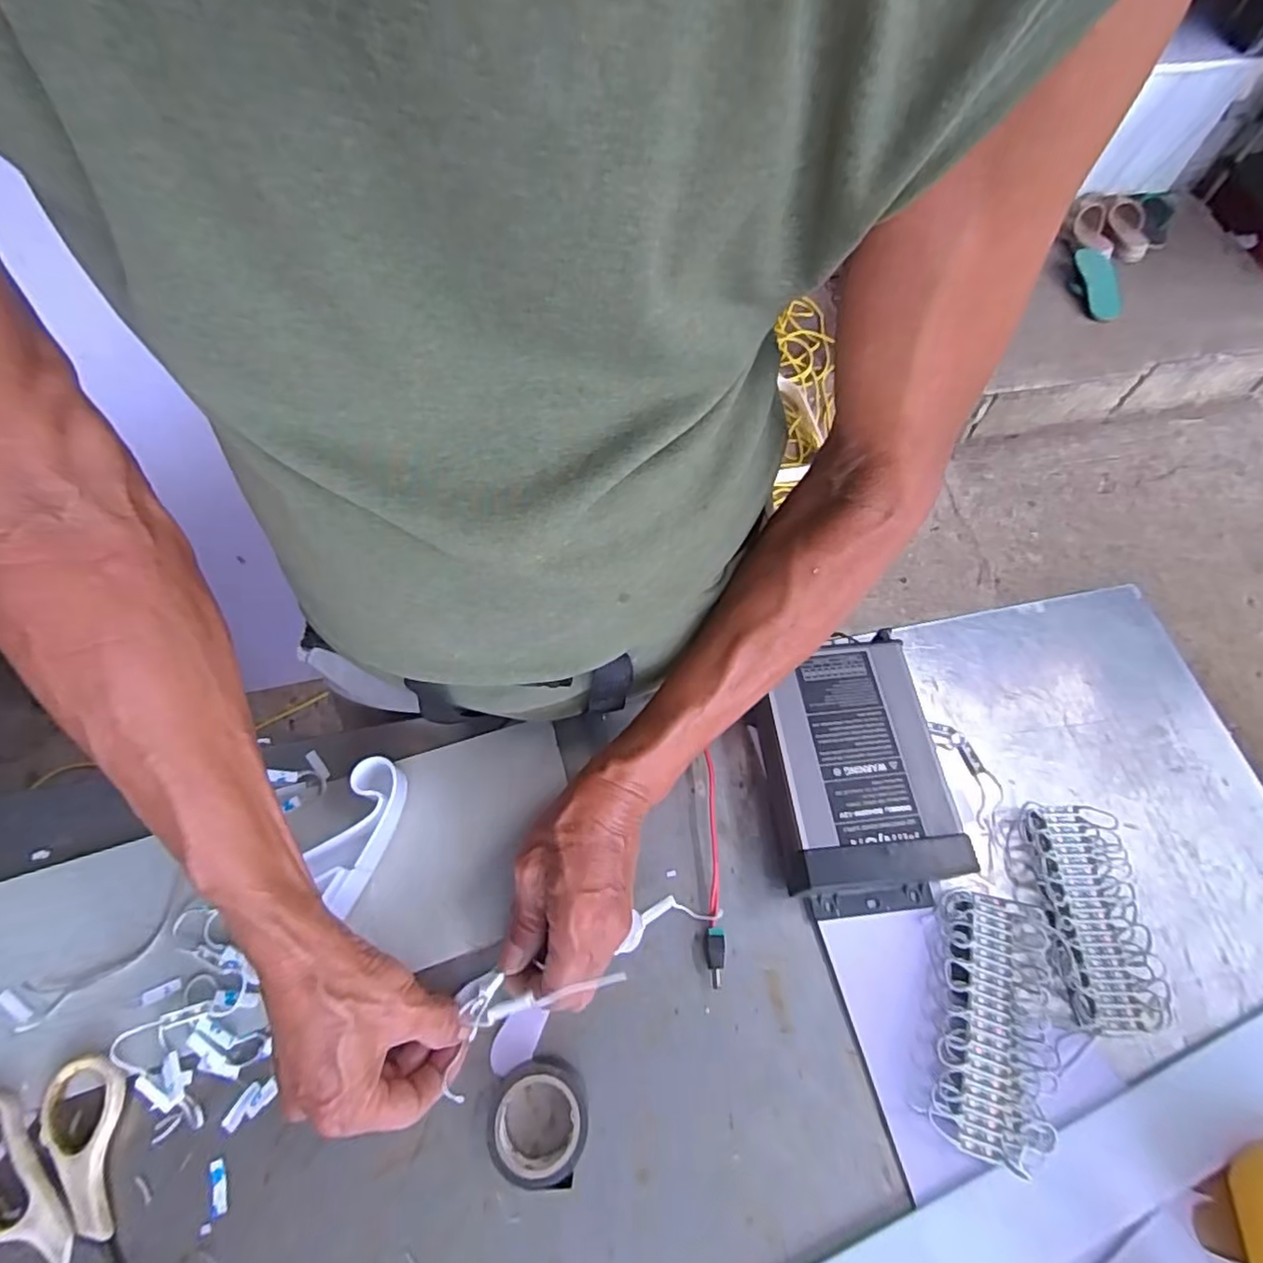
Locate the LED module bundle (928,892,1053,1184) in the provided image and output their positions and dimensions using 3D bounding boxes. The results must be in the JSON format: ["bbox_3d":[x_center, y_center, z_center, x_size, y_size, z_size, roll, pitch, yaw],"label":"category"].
[{"bbox_3d":[0.228,0.242,0.389,0.066,0.013,0.143,16,65,6],"label":"LED module bundle"}]

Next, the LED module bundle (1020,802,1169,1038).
[{"bbox_3d":[0.309,0.189,0.419,0.063,0.017,0.139,5,64,0],"label":"LED module bundle"}]

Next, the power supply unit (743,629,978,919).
[{"bbox_3d":[0.152,0.098,0.439,0.113,0.053,0.183,-7,65,-6],"label":"power supply unit"}]

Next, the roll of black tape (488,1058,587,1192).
[{"bbox_3d":[-0.054,0.285,0.361,0.056,0.020,0.058,1,64,-2],"label":"roll of black tape"}]

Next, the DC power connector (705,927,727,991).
[{"bbox_3d":[0.054,0.212,0.404,0.011,0.017,0.035,6,64,1],"label":"DC power connector"}]

